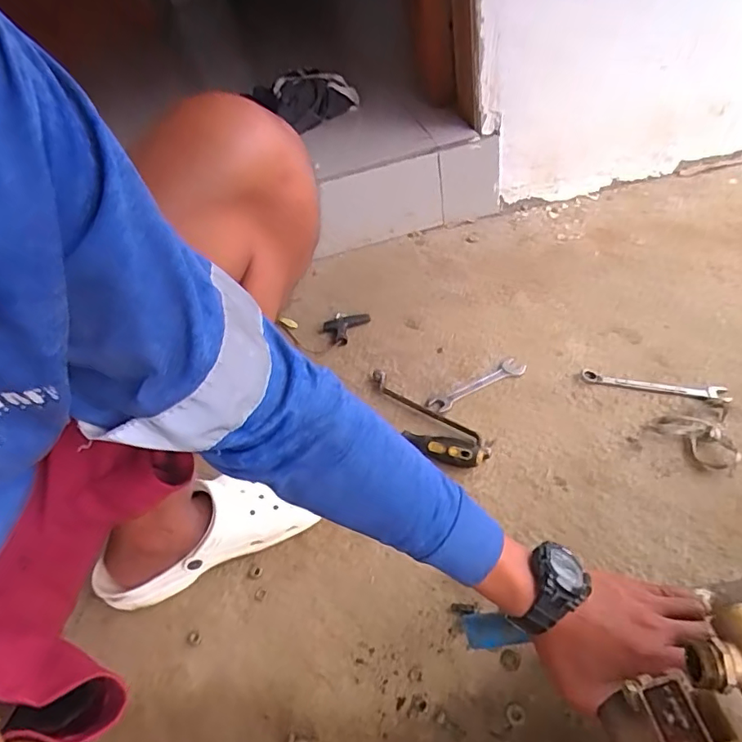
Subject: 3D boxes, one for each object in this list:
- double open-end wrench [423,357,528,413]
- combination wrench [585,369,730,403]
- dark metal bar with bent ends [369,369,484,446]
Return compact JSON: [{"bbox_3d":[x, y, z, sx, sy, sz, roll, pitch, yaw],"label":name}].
[{"bbox_3d":[0.150,0.023,0.751,0.148,0.007,0.031,-26,48,-17],"label":"double open-end wrench"},{"bbox_3d":[0.381,0.020,0.719,0.179,0.010,0.029,10,48,17],"label":"combination wrench"},{"bbox_3d":[0.071,0.050,0.727,0.192,0.012,0.024,32,57,33],"label":"dark metal bar with bent ends"}]

